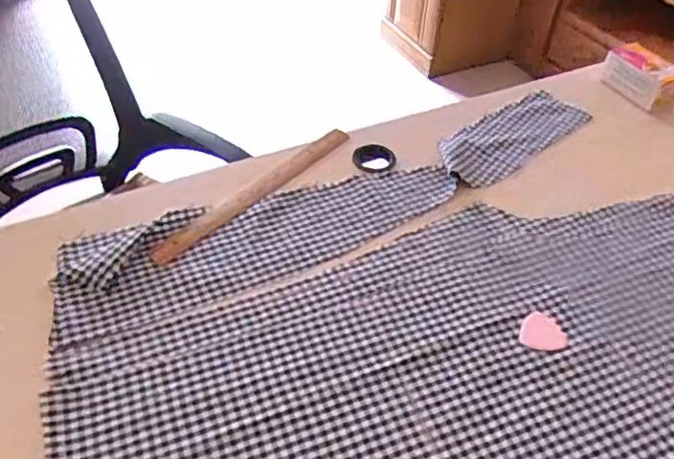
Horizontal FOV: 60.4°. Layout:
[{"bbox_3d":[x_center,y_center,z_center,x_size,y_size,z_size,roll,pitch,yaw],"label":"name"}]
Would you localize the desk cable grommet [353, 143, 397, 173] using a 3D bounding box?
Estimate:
[{"bbox_3d":[0.051,-0.097,0.779,0.055,0.008,0.055,1,47,-1],"label":"desk cable grommet"}]

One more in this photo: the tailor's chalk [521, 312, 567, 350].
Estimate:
[{"bbox_3d":[0.214,0.106,0.596,0.044,0.004,0.045,22,50,17],"label":"tailor's chalk"}]

